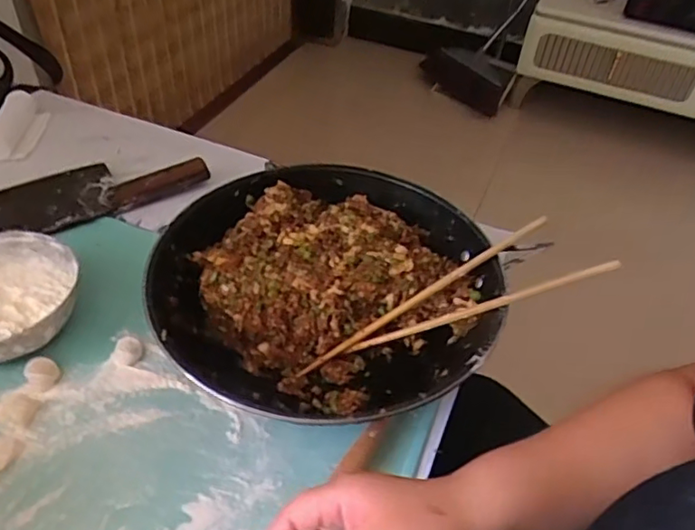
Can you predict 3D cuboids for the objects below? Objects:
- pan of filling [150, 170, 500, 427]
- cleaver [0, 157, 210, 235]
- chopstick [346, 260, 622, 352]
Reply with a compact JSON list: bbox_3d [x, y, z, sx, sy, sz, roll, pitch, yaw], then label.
[{"bbox_3d":[-0.022,0.033,0.562,0.302,0.096,0.307,3,43,-3],"label":"pan of filling"},{"bbox_3d":[-0.324,-0.092,0.711,0.292,0.034,0.114,-20,49,-25],"label":"cleaver"},{"bbox_3d":[0.110,0.037,0.512,0.239,0.012,0.011,-20,40,19],"label":"chopstick"}]

